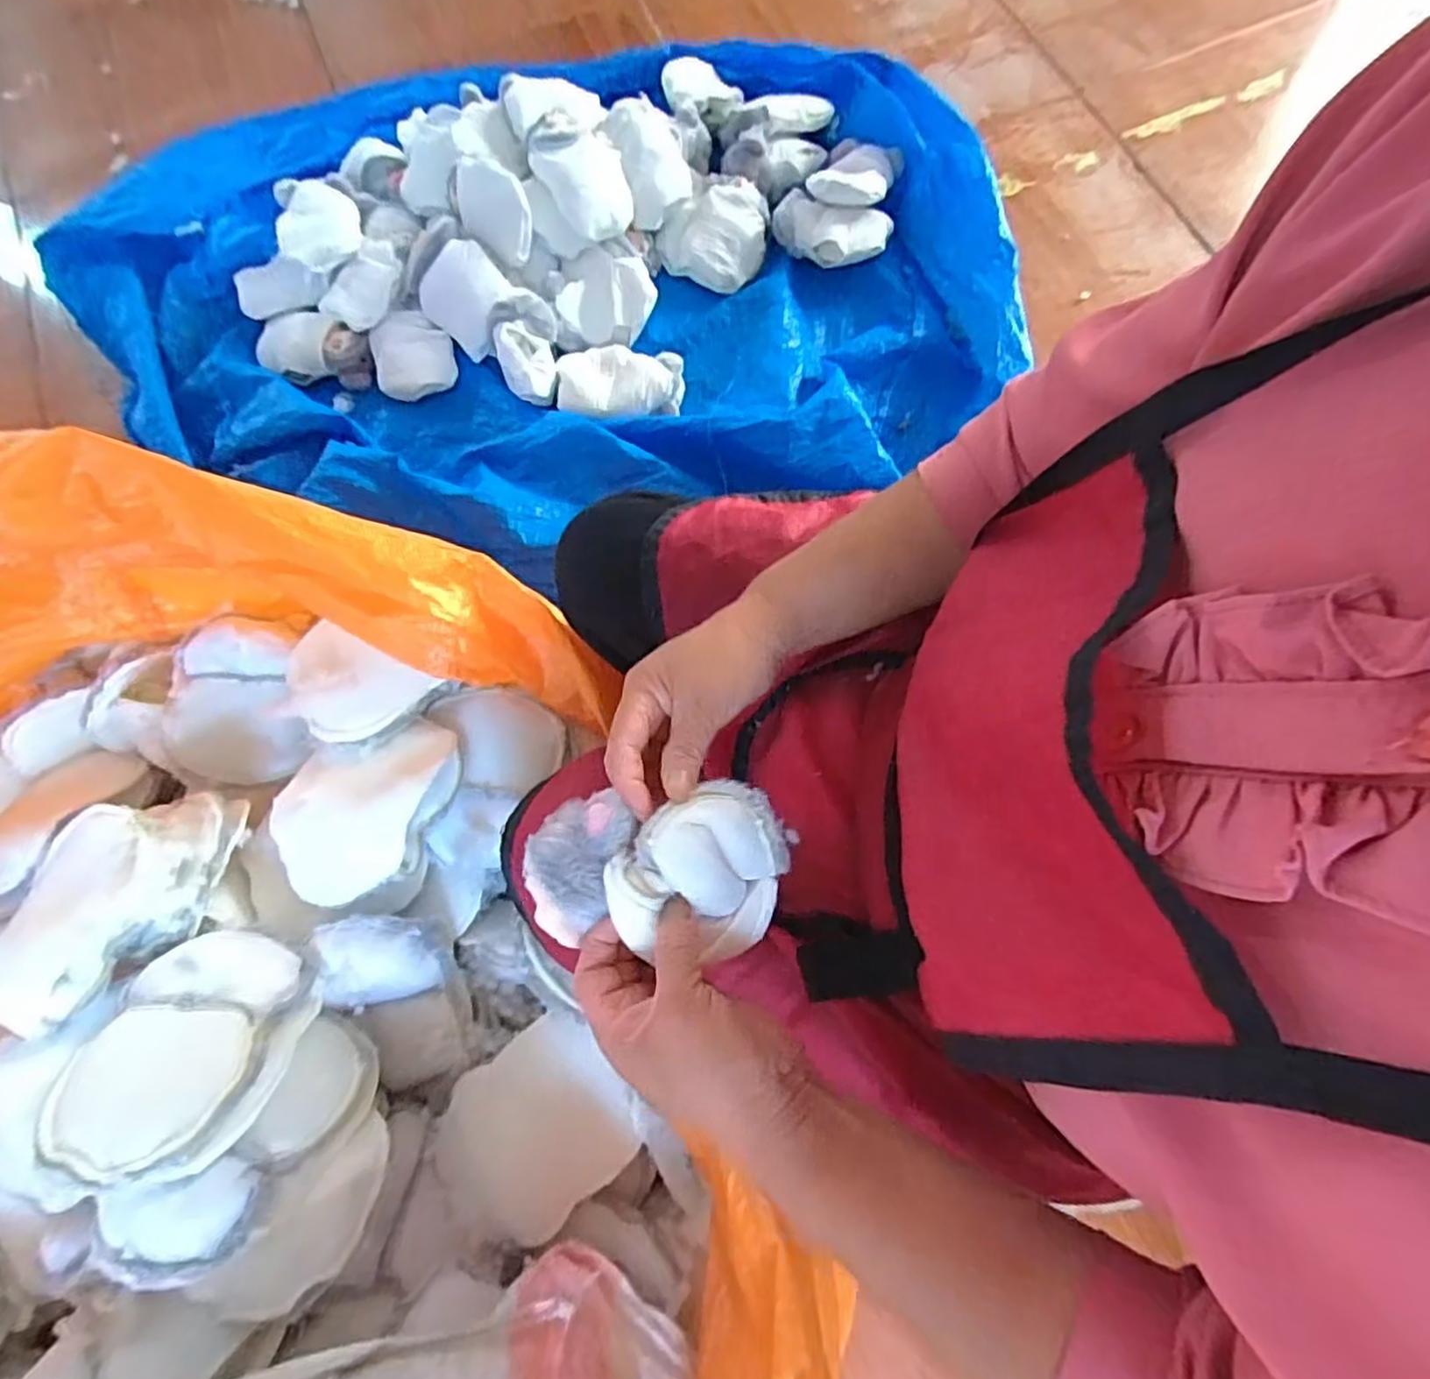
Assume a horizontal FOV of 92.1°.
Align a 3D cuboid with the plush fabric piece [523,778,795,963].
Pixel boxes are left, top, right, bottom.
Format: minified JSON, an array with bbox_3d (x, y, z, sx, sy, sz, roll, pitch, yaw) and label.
[{"bbox_3d":[-0.030,0.093,0.370,0.135,0.033,0.086,4,74,4],"label":"plush fabric piece"}]

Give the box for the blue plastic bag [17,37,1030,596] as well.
[{"bbox_3d":[-0.271,-0.608,1.040,1.350,0.182,0.865,-9,73,0],"label":"blue plastic bag"}]

